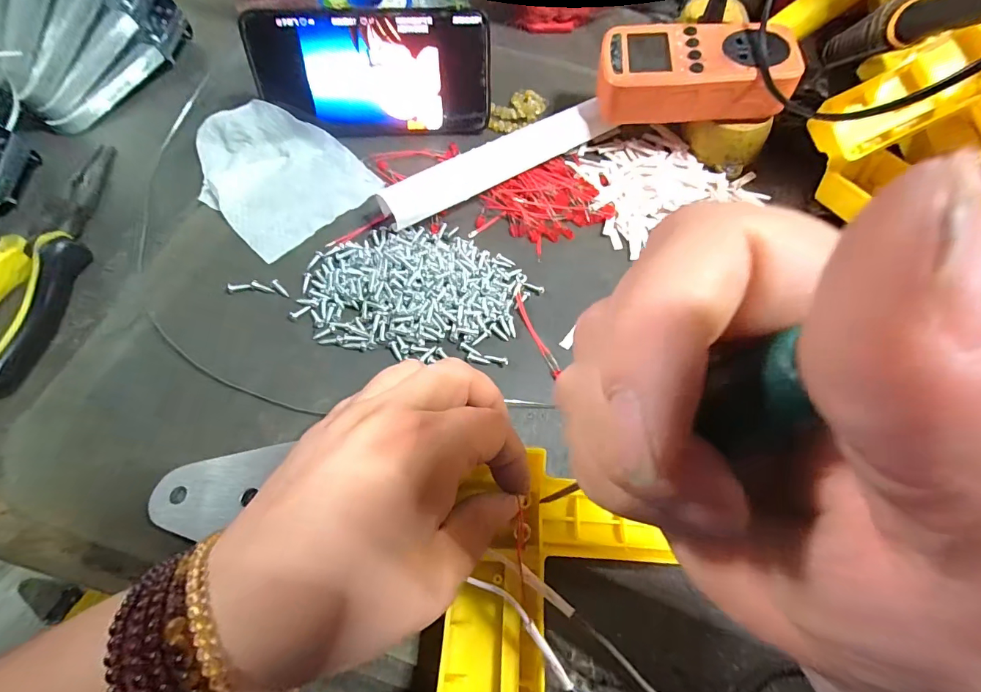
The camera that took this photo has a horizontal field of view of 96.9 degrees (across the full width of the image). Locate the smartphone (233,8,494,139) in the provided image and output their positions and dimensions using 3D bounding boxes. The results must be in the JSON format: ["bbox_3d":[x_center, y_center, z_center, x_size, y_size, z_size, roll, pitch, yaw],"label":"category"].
[{"bbox_3d":[-0.083,-0.196,0.315,0.165,0.075,0.008,-3,38,-5],"label":"smartphone"}]

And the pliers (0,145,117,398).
[{"bbox_3d":[-0.270,-0.061,0.265,0.044,0.024,0.192,3,64,-2],"label":"pliers"}]

